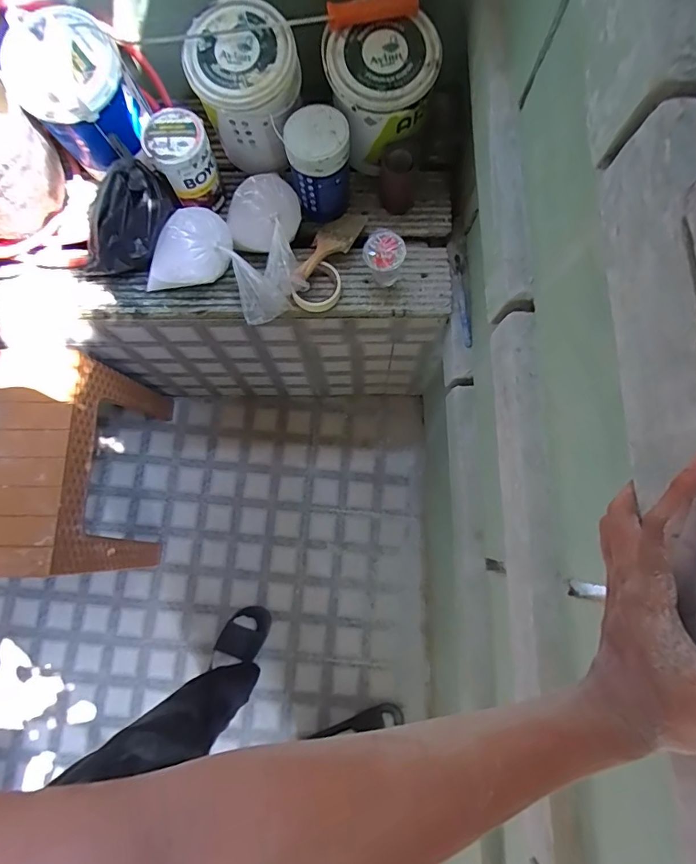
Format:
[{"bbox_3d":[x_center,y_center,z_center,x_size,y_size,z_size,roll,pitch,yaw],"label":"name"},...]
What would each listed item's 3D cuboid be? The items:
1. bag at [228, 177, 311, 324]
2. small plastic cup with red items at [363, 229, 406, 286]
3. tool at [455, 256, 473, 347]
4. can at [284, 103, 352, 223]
[{"bbox_3d":[-0.146,-0.328,0.817,0.137,0.101,0.217,-9,78,-2],"label":"bag"},{"bbox_3d":[0.065,-0.312,0.821,0.068,0.092,0.065,0,78,0],"label":"small plastic cup with red items"},{"bbox_3d":[0.218,-0.250,0.866,0.016,0.013,0.182,-5,78,-1],"label":"tool"},{"bbox_3d":[-0.051,-0.476,0.812,0.109,0.164,0.103,0,78,0],"label":"can"}]

